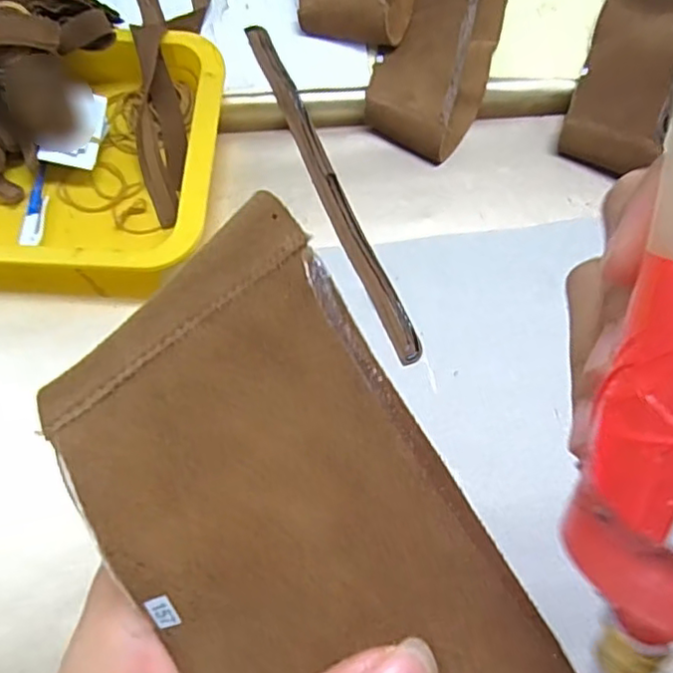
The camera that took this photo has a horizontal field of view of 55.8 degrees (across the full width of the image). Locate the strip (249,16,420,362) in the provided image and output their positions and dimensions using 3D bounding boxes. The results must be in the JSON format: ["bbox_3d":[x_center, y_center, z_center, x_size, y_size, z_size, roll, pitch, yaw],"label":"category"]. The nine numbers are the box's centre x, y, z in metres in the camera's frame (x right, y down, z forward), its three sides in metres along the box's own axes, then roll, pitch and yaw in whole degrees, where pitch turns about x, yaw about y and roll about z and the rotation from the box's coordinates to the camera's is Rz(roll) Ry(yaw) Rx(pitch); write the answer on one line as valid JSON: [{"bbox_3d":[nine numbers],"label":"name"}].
[{"bbox_3d":[-0.008,-0.121,0.478,0.019,0.007,0.316,-20,69,-9],"label":"strip"}]

